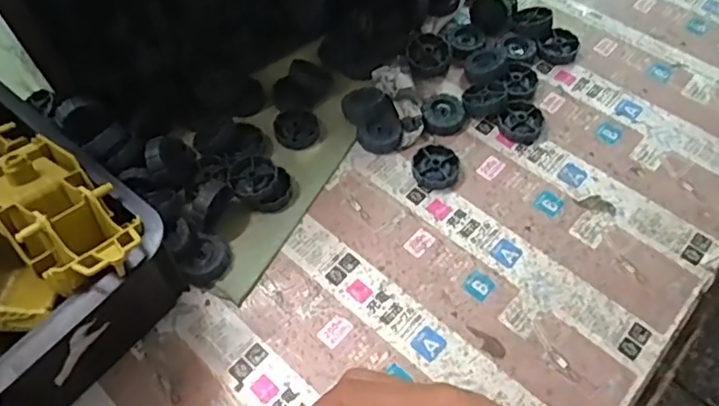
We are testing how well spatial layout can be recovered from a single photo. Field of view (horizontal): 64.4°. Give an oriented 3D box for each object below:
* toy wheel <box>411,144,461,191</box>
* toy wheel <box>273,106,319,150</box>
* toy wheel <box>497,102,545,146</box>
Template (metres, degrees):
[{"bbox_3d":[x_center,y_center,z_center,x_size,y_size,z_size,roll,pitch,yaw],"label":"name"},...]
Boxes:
[{"bbox_3d":[0.064,-0.030,0.474,0.039,0.012,0.042,0,58,0],"label":"toy wheel"},{"bbox_3d":[-0.055,-0.066,0.496,0.040,0.013,0.037,0,58,0],"label":"toy wheel"},{"bbox_3d":[0.142,-0.070,0.496,0.040,0.010,0.038,0,58,0],"label":"toy wheel"}]

